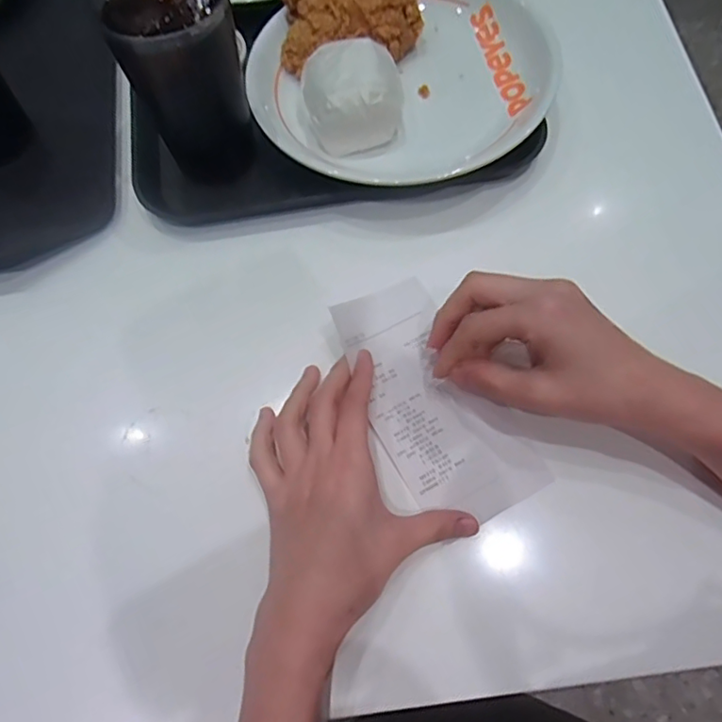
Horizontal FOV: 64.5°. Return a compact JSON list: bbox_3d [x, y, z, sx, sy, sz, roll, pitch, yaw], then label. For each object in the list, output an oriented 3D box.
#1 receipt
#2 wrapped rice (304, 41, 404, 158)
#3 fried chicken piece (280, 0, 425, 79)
[{"bbox_3d":[0.043,0.023,0.355,0.076,0.011,0.156,-28,74,-9],"label":"receipt"},{"bbox_3d":[-0.005,-0.185,0.398,0.068,0.043,0.066,-9,68,-3],"label":"wrapped rice"},{"bbox_3d":[-0.008,-0.256,0.421,0.101,0.045,0.059,-3,68,-1],"label":"fried chicken piece"}]

